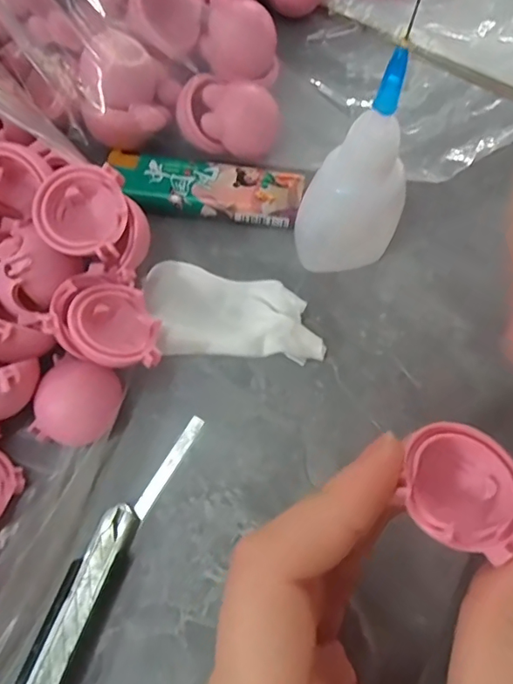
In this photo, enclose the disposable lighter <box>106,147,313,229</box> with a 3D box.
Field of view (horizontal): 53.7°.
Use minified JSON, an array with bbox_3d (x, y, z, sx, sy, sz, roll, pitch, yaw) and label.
[{"bbox_3d":[-0.020,-0.061,0.201,0.076,0.007,0.026,9,69,1],"label":"disposable lighter"}]

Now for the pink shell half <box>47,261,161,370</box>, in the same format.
[{"bbox_3d":[-0.049,-0.005,0.169,0.029,0.023,0.039,-34,74,-14],"label":"pink shell half"}]

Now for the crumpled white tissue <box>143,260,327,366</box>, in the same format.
[{"bbox_3d":[-0.008,-0.012,0.185,0.064,0.014,0.034,5,69,-1],"label":"crumpled white tissue"}]

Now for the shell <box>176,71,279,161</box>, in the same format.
[{"bbox_3d":[-0.010,-0.090,0.199,0.038,0.019,0.023,4,69,-1],"label":"shell"}]

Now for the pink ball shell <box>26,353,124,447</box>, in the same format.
[{"bbox_3d":[-0.060,0.021,0.171,0.025,0.014,0.027,18,70,4],"label":"pink ball shell"}]

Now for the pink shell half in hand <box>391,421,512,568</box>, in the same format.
[{"bbox_3d":[0.048,0.034,0.120,0.028,0.014,0.028,1,69,-2],"label":"pink shell half in hand"}]

